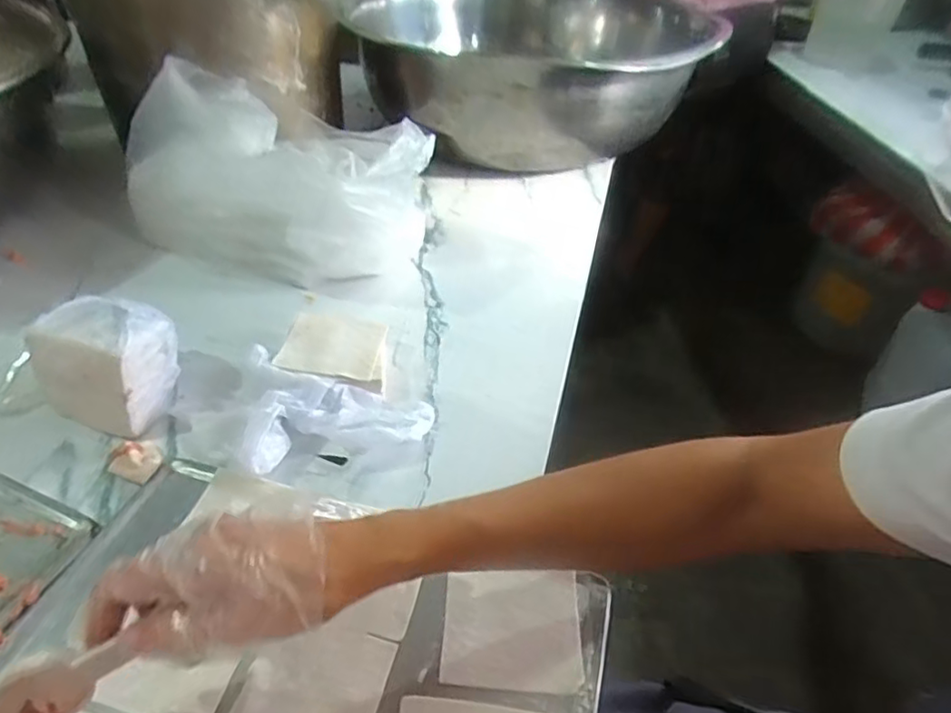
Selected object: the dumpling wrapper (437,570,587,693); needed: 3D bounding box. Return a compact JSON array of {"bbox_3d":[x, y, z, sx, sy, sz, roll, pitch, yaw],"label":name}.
[{"bbox_3d":[0.022,0.166,0.379,0.082,0.004,0.072,2,42,2],"label":"dumpling wrapper"}]

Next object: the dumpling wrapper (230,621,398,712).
[{"bbox_3d":[-0.094,0.192,0.345,0.076,0.004,0.081,11,42,8],"label":"dumpling wrapper"}]

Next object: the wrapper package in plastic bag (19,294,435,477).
[{"bbox_3d":[-0.184,0.018,0.474,0.284,0.075,0.120,14,43,11],"label":"wrapper package in plastic bag"}]

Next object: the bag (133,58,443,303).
[{"bbox_3d":[-0.191,-0.177,0.624,0.282,0.173,0.165,23,45,20],"label":"bag"}]

